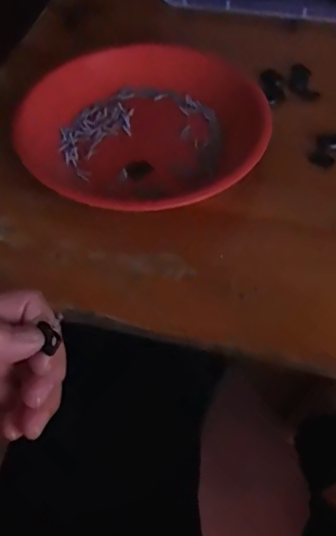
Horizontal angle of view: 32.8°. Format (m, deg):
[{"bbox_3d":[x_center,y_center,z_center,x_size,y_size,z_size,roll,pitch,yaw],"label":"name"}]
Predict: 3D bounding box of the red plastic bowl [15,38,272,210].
[{"bbox_3d":[-0.021,-0.115,0.454,0.187,0.032,0.174,-1,54,1],"label":"red plastic bowl"}]

